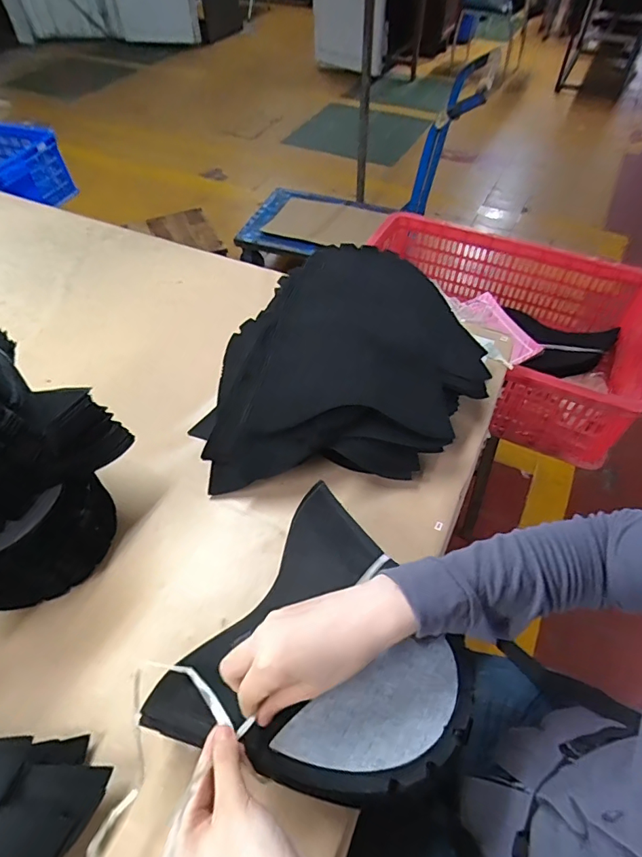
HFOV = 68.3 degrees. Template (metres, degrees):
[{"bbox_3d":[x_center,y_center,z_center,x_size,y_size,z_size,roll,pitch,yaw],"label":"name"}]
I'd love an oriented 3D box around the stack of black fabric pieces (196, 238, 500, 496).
[{"bbox_3d":[0.030,-0.067,0.613,0.278,0.152,0.370,35,60,24],"label":"stack of black fabric pieces"}]

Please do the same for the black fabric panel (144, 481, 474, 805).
[{"bbox_3d":[0.013,0.191,0.410,0.220,0.053,0.249,30,57,18],"label":"black fabric panel"}]

